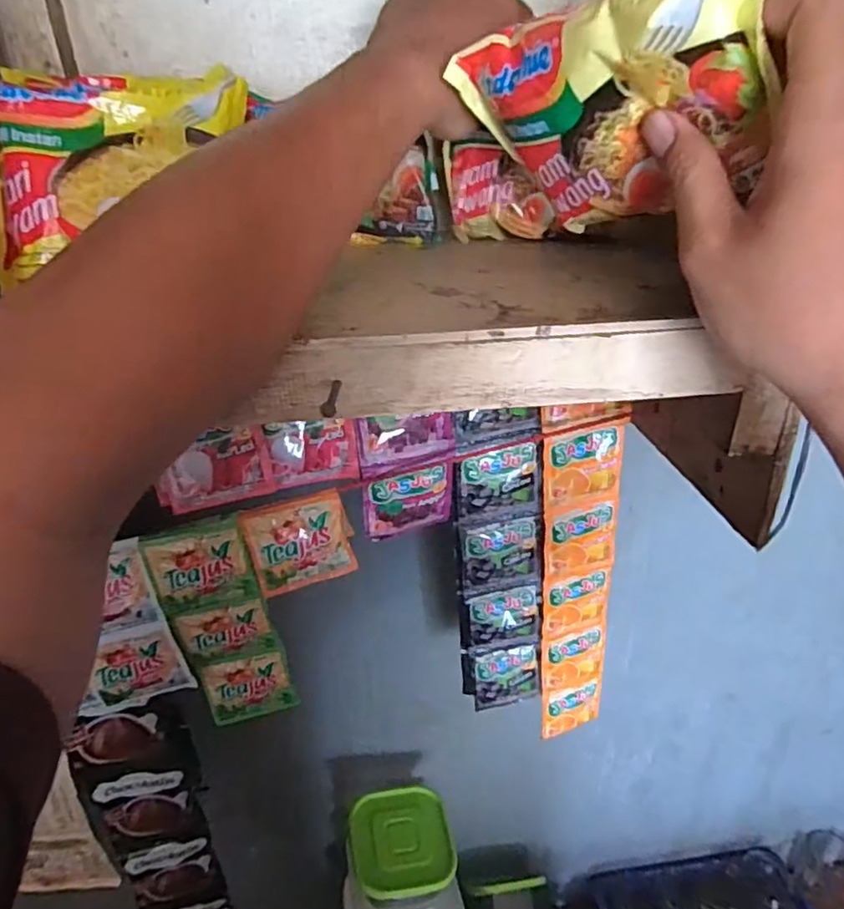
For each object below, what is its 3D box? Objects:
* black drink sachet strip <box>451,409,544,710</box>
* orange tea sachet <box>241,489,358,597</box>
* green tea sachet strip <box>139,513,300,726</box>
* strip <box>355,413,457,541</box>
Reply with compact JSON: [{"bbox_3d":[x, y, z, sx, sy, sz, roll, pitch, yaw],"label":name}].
[{"bbox_3d":[0.072,0.109,0.547,0.082,0.320,0.015,-4,29,-4],"label":"black drink sachet strip"},{"bbox_3d":[-0.090,0.067,0.453,0.073,0.072,0.013,-13,21,-7],"label":"orange tea sachet"},{"bbox_3d":[-0.156,0.140,0.483,0.081,0.199,0.014,-8,30,-11],"label":"green tea sachet strip"},{"bbox_3d":[-0.010,0.019,0.470,0.074,0.106,0.014,-11,30,-16],"label":"strip"}]

